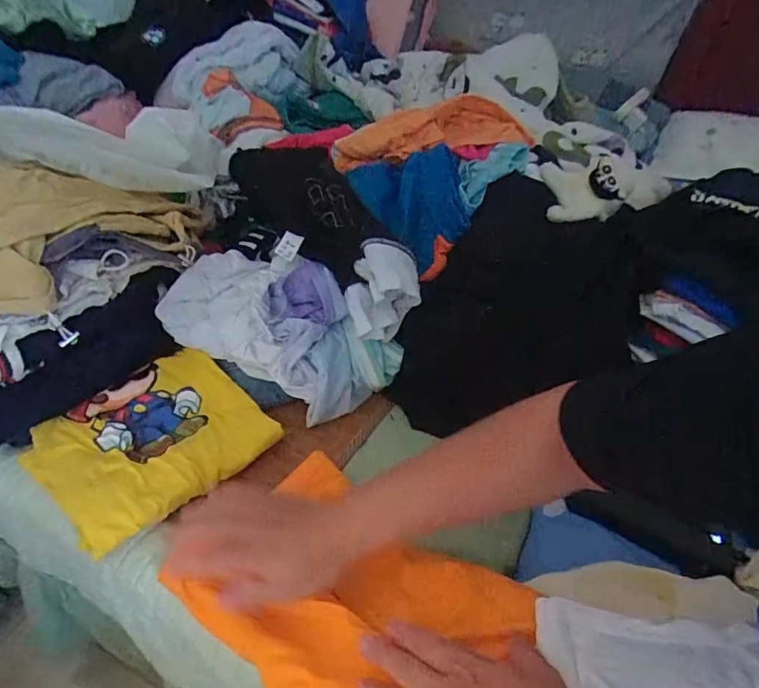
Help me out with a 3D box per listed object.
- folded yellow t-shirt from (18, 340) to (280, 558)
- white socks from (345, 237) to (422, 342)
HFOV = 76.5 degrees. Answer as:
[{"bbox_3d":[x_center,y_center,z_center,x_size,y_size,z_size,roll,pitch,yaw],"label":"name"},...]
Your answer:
[{"bbox_3d":[-0.244,0.099,0.520,0.177,0.033,0.206,33,49,26],"label":"folded yellow t-shirt"},{"bbox_3d":[0.006,-0.062,0.572,0.083,0.095,0.099,6,43,0],"label":"white socks"}]

